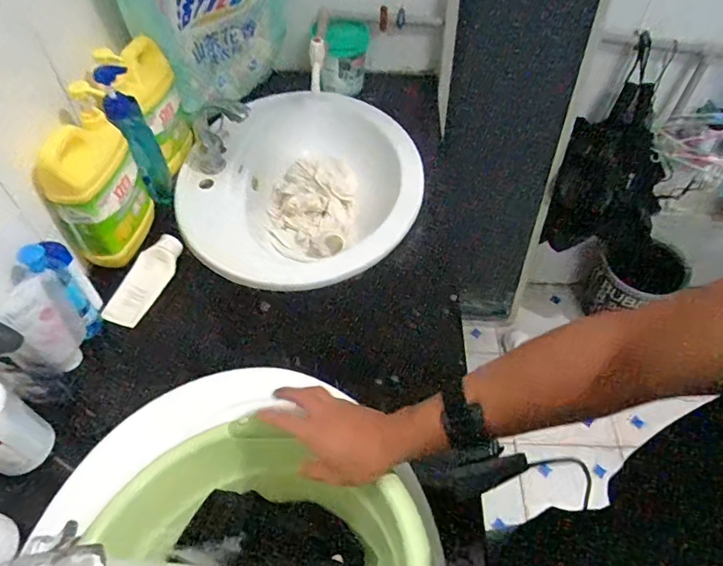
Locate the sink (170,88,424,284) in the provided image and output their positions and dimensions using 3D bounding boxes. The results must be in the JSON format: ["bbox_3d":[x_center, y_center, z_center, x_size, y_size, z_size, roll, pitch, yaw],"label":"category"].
[{"bbox_3d":[-0.106,-0.166,0.962,0.416,0.165,0.503,11,51,8],"label":"sink"}]

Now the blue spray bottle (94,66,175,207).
[{"bbox_3d":[-0.363,-0.230,0.804,0.053,0.243,0.062,-21,54,-17],"label":"blue spray bottle"}]

